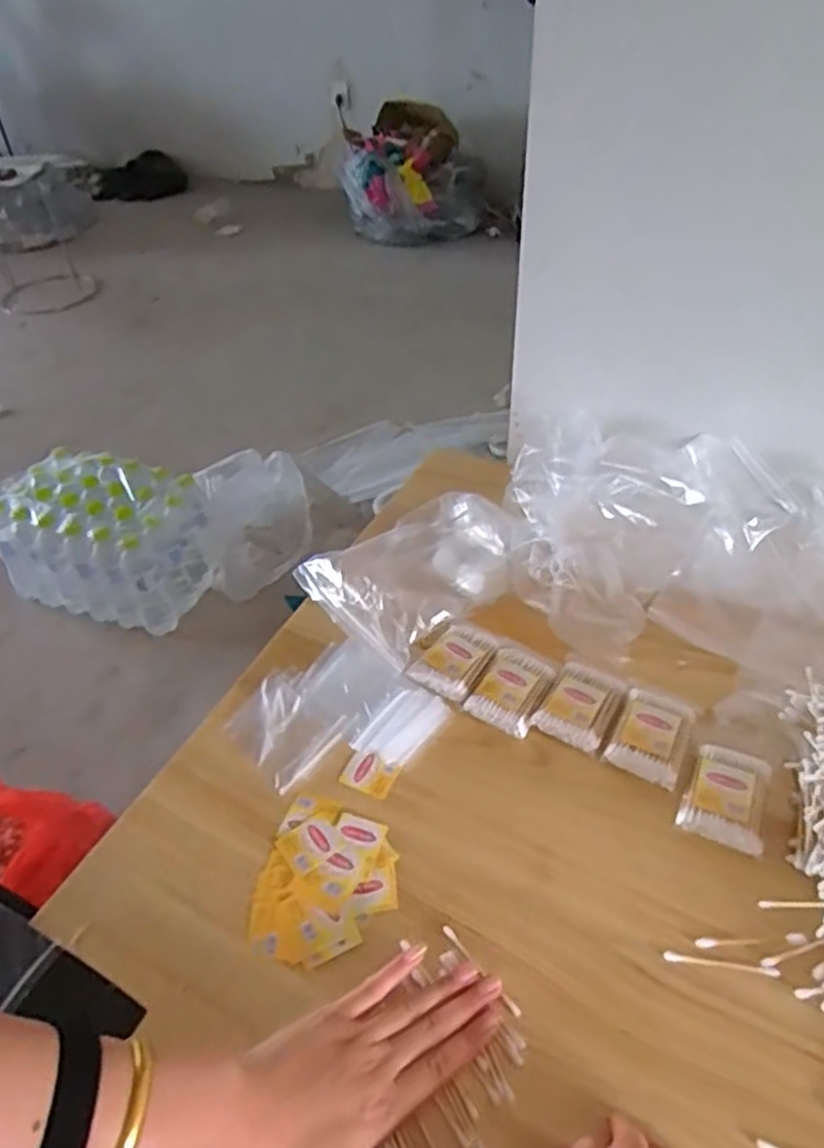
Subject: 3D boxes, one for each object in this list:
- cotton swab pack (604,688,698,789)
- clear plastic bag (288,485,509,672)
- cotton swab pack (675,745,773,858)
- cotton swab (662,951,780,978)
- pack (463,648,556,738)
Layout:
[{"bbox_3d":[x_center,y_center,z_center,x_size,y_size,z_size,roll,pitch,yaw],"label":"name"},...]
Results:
[{"bbox_3d":[0.200,0.132,0.592,0.056,0.014,0.077,21,48,23],"label":"cotton swab pack"},{"bbox_3d":[0.006,-0.013,0.739,0.206,0.045,0.183,-31,50,-26],"label":"clear plastic bag"},{"bbox_3d":[0.243,0.170,0.550,0.057,0.018,0.076,19,48,22],"label":"cotton swab pack"},{"bbox_3d":[0.204,0.259,0.474,0.071,0.004,0.007,5,43,10],"label":"cotton swab"},{"bbox_3d":[0.089,0.102,0.636,0.058,0.016,0.076,22,49,25],"label":"pack"}]

